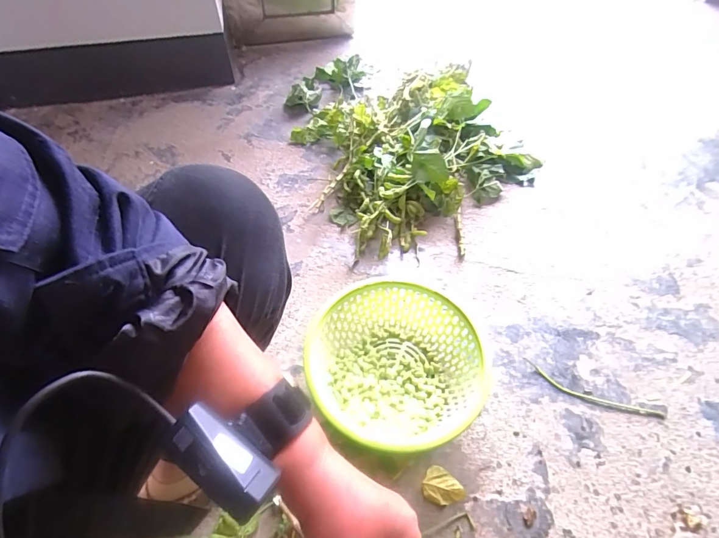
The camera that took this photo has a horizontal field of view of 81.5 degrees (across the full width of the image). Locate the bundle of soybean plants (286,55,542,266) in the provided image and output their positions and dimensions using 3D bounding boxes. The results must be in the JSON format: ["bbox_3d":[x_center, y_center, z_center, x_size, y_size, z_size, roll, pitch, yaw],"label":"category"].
[{"bbox_3d":[0.120,-0.366,1.073,0.532,0.100,0.718,-16,55,-12],"label":"bundle of soybean plants"}]

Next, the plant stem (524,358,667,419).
[{"bbox_3d":[0.393,0.212,0.706,0.227,0.004,0.031,20,55,14],"label":"plant stem"}]

